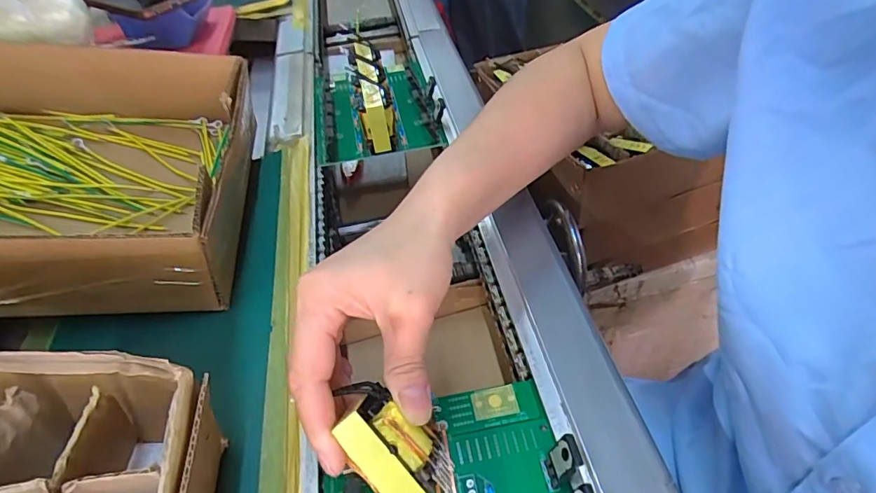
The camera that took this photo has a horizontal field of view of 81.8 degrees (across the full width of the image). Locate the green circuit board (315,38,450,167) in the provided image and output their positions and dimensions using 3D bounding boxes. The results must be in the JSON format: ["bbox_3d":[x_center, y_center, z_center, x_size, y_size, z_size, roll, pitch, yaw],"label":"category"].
[{"bbox_3d":[-0.067,-0.165,0.512,0.119,0.069,0.180,-10,45,-5],"label":"green circuit board"}]

